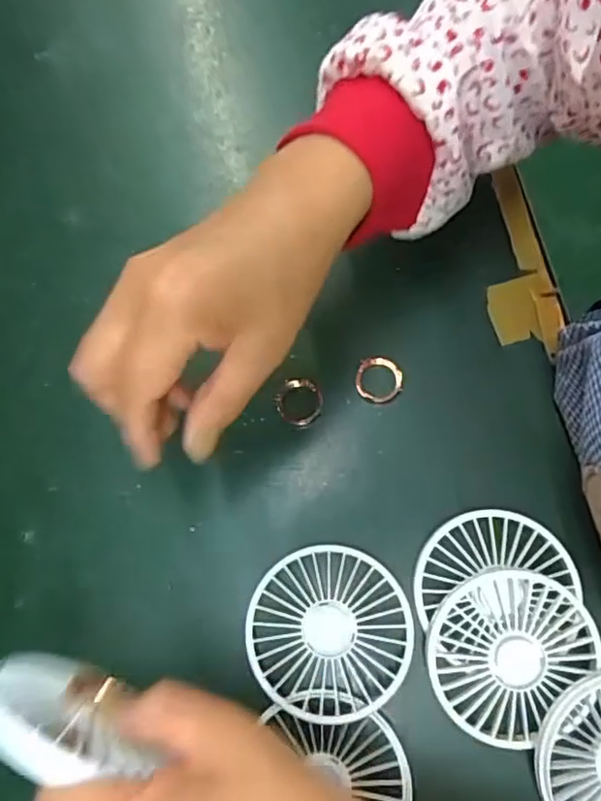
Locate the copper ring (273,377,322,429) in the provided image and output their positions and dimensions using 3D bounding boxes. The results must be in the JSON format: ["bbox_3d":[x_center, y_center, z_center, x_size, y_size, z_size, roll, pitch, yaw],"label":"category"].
[{"bbox_3d":[-0.001,0.000,0.366,0.027,0.004,0.029,0,75,1],"label":"copper ring"}]

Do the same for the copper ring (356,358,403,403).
[{"bbox_3d":[0.048,-0.012,0.369,0.028,0.007,0.028,0,75,1],"label":"copper ring"}]

